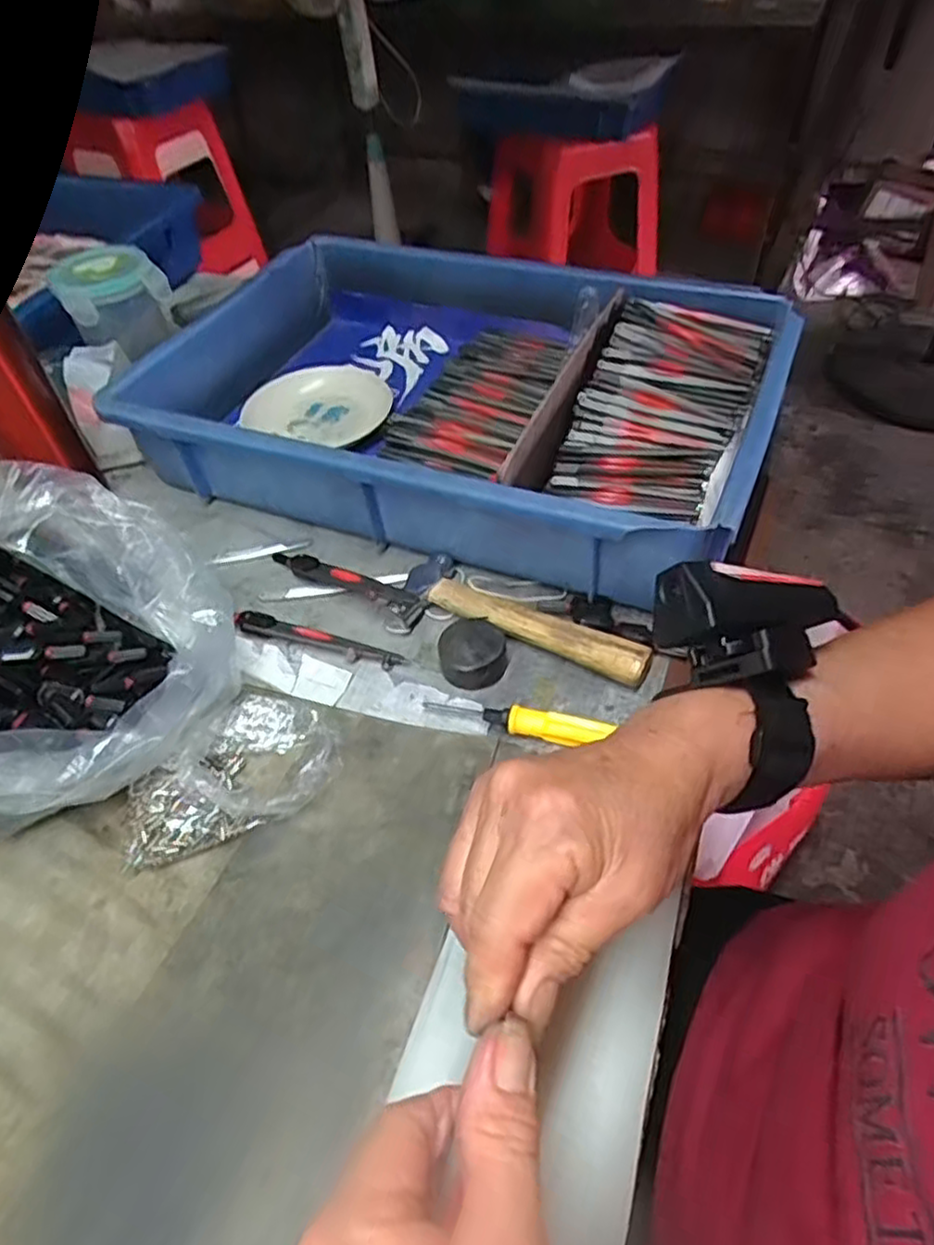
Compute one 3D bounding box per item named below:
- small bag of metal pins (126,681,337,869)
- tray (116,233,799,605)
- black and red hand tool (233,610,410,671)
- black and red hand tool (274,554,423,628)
[{"bbox_3d":[-0.119,0.077,0.368,0.076,0.031,0.108,22,54,21],"label":"small bag of metal pins"},{"bbox_3d":[-0.009,-0.176,0.542,0.435,0.082,0.298,17,52,18],"label":"tray"},{"bbox_3d":[-0.091,0.010,0.440,0.111,0.008,0.017,12,51,14],"label":"black and red hand tool"},{"bbox_3d":[-0.080,-0.028,0.459,0.126,0.028,0.017,26,56,24],"label":"black and red hand tool"}]

